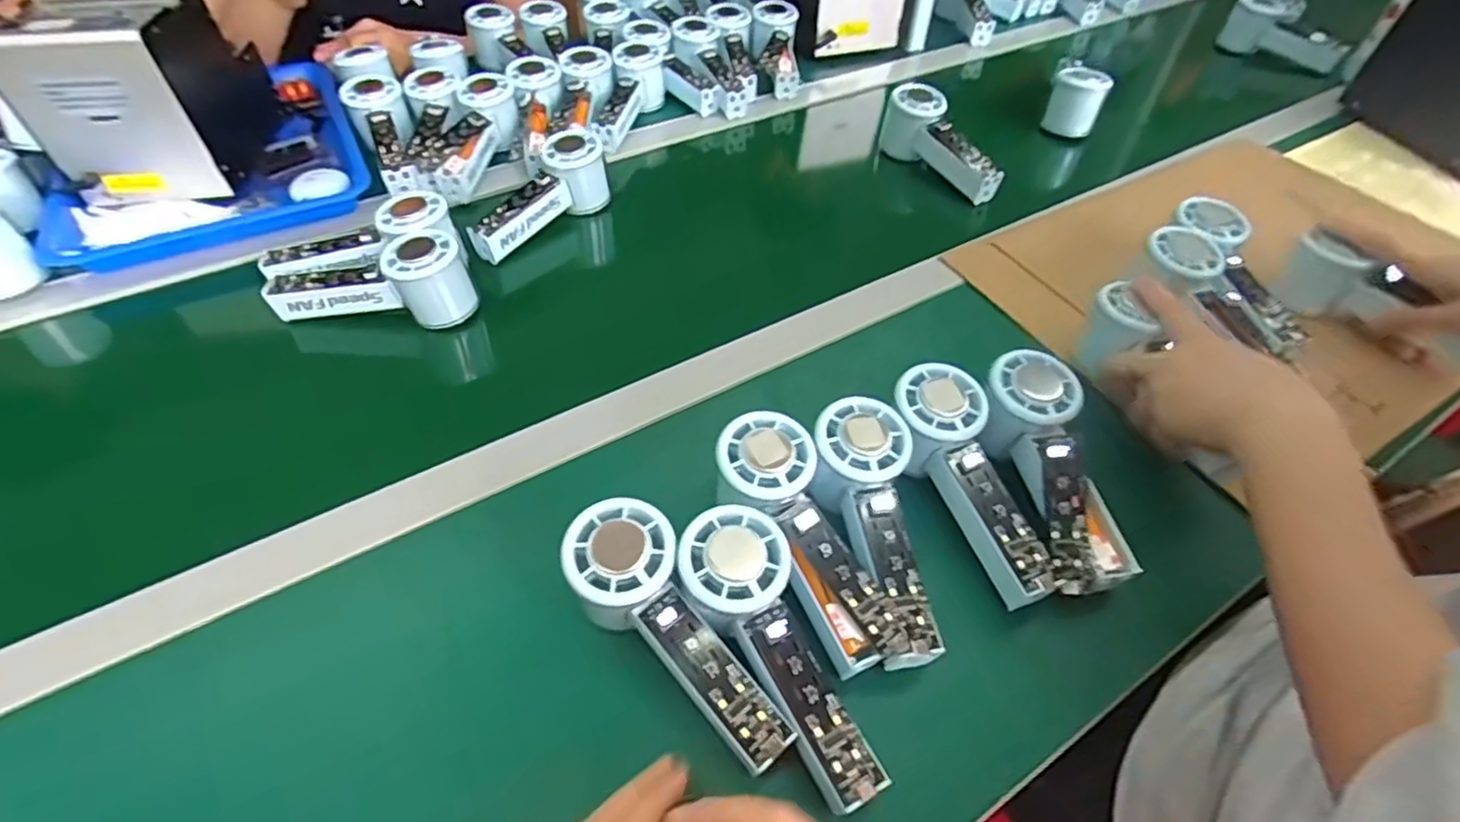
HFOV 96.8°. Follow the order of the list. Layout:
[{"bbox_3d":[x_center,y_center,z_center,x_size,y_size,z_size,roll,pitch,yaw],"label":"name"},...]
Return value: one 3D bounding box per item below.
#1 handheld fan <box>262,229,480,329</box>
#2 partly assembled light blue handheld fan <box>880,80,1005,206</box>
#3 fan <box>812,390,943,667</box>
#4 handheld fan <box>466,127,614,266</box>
[{"bbox_3d":[-0.282,-0.100,0.514,0.148,0.072,0.051,1,51,-2],"label":"handheld fan"},{"bbox_3d":[0.224,-0.274,0.682,0.056,0.058,0.148,-28,71,-23],"label":"partly assembled light blue handheld fan"},{"bbox_3d":[0.085,0.069,0.383,0.059,0.045,0.155,-9,66,-9],"label":"fan"},{"bbox_3d":[-0.172,-0.196,0.593,0.045,0.061,0.144,26,55,18],"label":"handheld fan"}]

